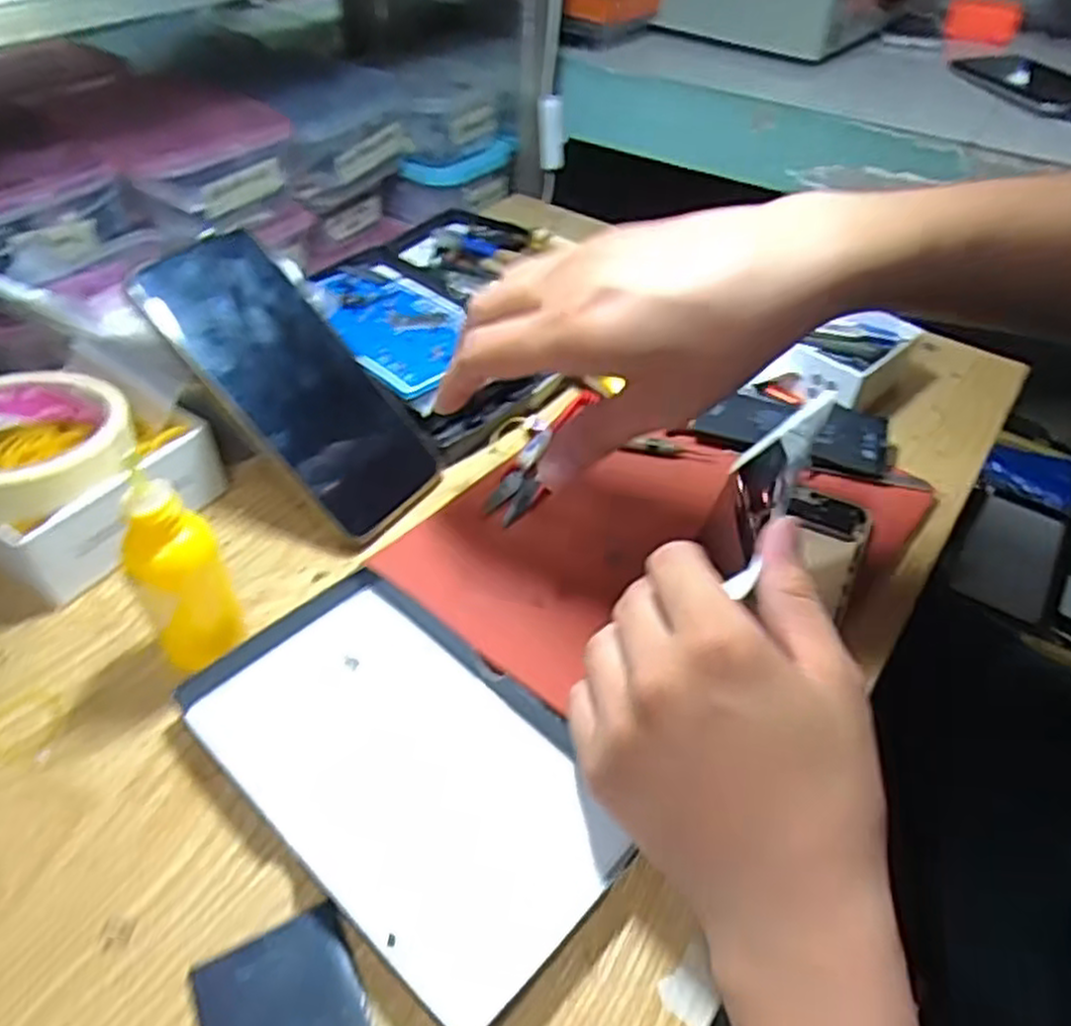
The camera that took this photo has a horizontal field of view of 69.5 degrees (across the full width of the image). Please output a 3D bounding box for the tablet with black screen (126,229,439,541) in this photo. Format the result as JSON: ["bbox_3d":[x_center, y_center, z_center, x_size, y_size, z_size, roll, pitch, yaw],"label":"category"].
[{"bbox_3d":[-0.121,-0.067,0.396,0.163,0.011,0.074,50,49,-13],"label":"tablet with black screen"}]

